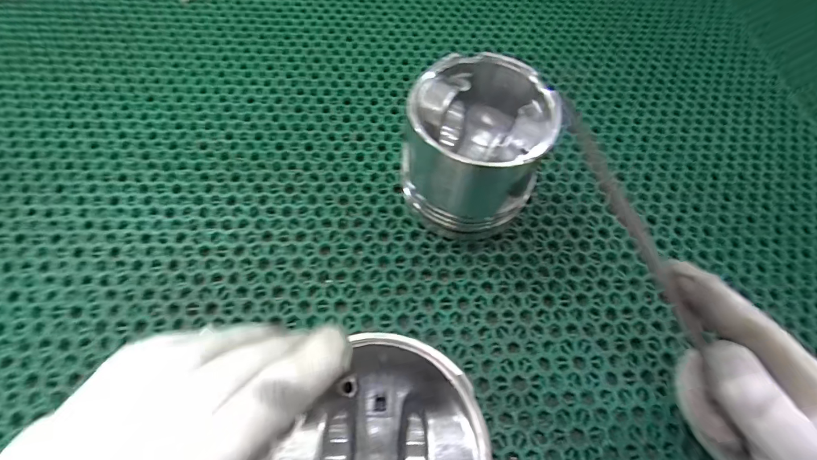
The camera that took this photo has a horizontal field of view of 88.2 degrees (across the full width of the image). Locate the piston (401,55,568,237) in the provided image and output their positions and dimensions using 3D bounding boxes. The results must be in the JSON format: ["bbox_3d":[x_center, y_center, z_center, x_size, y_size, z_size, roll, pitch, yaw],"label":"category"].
[{"bbox_3d":[0.046,-0.057,0.294,0.095,0.087,0.089,5,61,-1],"label":"piston"}]

